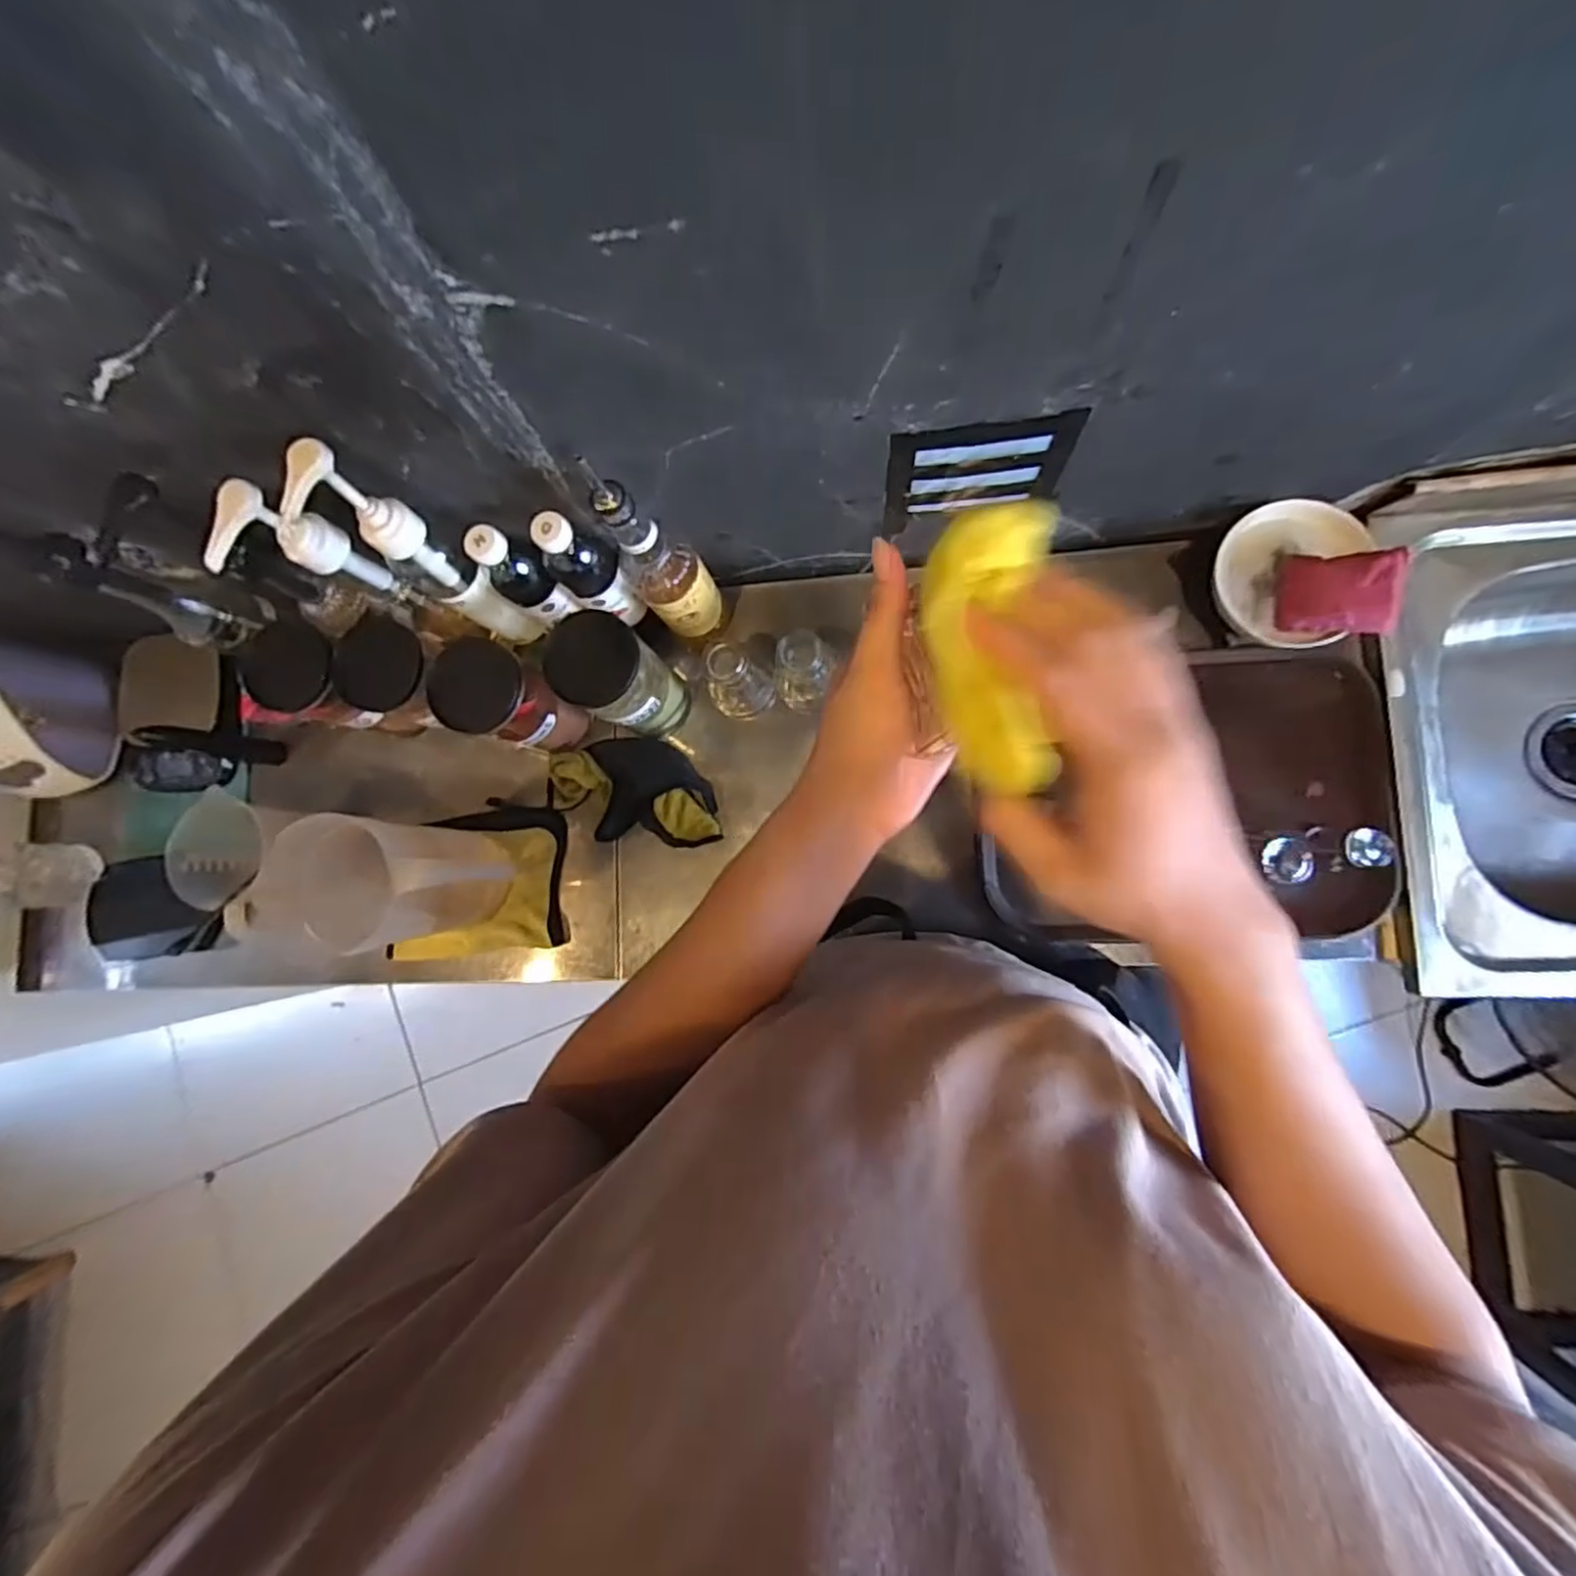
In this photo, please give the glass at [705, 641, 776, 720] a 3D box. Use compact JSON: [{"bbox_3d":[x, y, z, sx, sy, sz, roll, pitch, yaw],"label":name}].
[{"bbox_3d":[-0.057,-0.112,0.742,0.065,0.115,0.059,41,91,9],"label":"glass"}]

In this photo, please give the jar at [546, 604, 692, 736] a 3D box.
[{"bbox_3d":[-0.173,-0.114,0.710,0.090,0.159,0.084,-1,85,7],"label":"jar"}]

